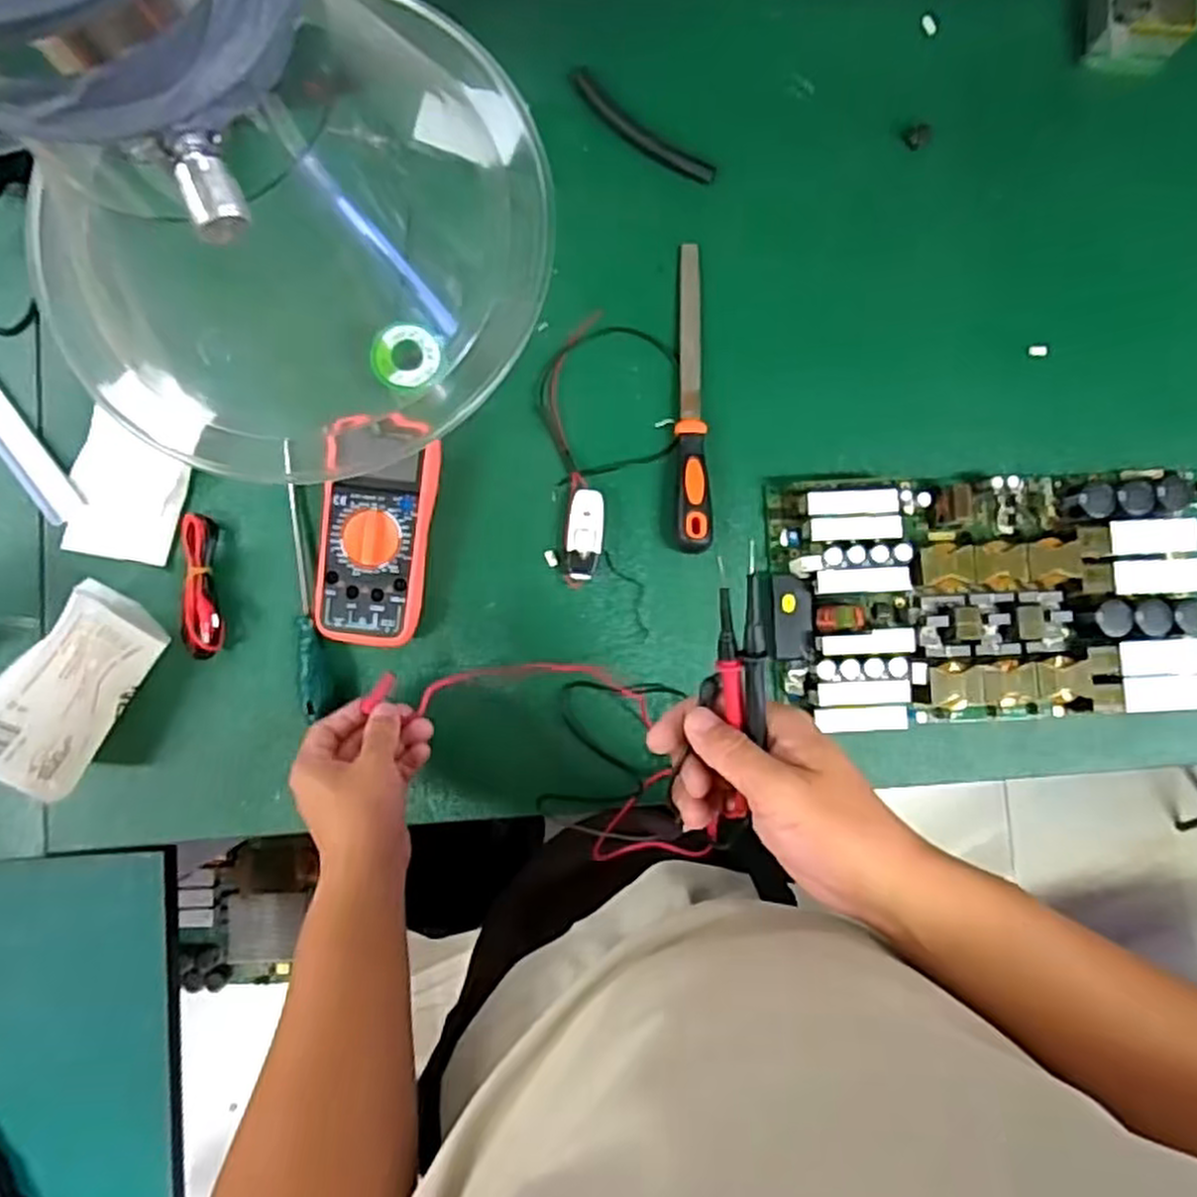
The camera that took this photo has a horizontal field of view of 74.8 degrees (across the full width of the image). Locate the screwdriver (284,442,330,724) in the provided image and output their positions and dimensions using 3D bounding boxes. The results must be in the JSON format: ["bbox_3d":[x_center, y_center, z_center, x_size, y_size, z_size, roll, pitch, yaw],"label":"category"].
[{"bbox_3d":[-0.234,-0.015,0.615,0.019,0.029,0.216,-9,89,-1],"label":"screwdriver"}]

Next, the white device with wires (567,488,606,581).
[{"bbox_3d":[-0.010,-0.051,0.626,0.028,0.015,0.072,5,88,-1],"label":"white device with wires"}]

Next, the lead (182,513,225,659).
[{"bbox_3d":[-0.311,-0.010,0.612,0.025,0.026,0.112,-6,89,-1],"label":"lead"}]

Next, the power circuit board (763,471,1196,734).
[{"bbox_3d":[0.321,-0.001,0.621,0.362,0.039,0.197,-1,88,-1],"label":"power circuit board"}]

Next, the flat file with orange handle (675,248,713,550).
[{"bbox_3d":[0.074,-0.165,0.630,0.026,0.027,0.253,-1,88,-1],"label":"flat file with orange handle"}]

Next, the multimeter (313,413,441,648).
[{"bbox_3d":[-0.171,-0.051,0.609,0.080,0.042,0.170,7,88,-1],"label":"multimeter"}]

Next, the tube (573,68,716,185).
[{"bbox_3d":[0.035,-0.391,0.653,0.142,0.011,0.023,39,88,0],"label":"tube"}]

